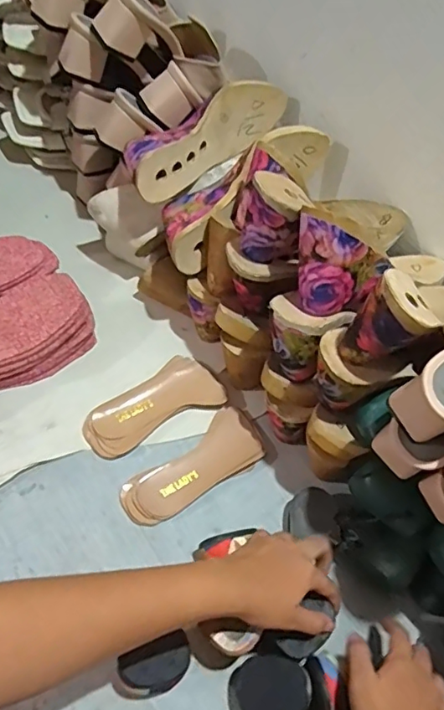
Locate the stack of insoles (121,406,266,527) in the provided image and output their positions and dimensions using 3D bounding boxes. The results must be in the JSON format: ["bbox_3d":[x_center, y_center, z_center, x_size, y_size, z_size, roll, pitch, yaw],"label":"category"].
[{"bbox_3d":[-0.028,0.129,0.611,0.173,0.016,0.071,-34,65,-27],"label":"stack of insoles"}]

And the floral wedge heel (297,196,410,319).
[{"bbox_3d":[0.132,-0.126,0.568,0.091,0.096,0.224,29,36,16],"label":"floral wedge heel"}]

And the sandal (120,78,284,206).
[{"bbox_3d":[-0.030,-0.275,0.669,0.235,0.075,0.078,-35,66,-27],"label":"sandal"}]

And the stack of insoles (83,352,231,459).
[{"bbox_3d":[-0.081,0.061,0.637,0.162,0.017,0.073,-30,64,-26],"label":"stack of insoles"}]

